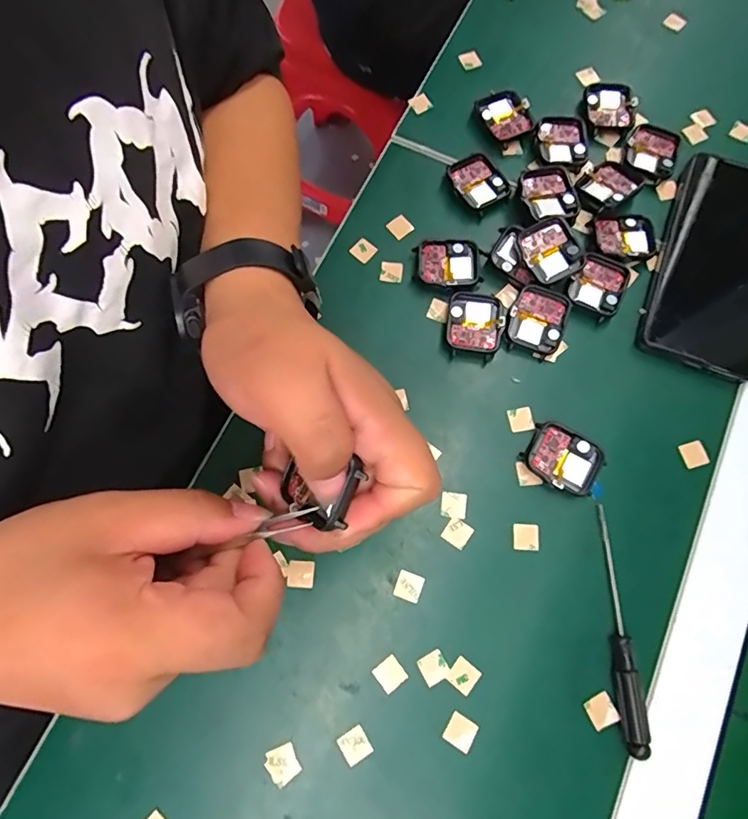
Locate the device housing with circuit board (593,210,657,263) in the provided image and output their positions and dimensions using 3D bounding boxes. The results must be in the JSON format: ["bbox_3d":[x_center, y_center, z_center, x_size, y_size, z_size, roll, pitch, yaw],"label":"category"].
[{"bbox_3d":[0.182,-0.124,0.353,0.042,0.007,0.039,-7,76,-3],"label":"device housing with circuit board"}]

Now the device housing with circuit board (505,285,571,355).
[{"bbox_3d":[0.111,-0.060,0.334,0.037,0.010,0.042,20,88,5],"label":"device housing with circuit board"}]

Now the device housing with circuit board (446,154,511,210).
[{"bbox_3d":[0.076,-0.171,0.366,0.034,0.009,0.043,-30,78,-8],"label":"device housing with circuit board"}]

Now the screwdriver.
[{"bbox_3d":[0.142,0.124,0.284,0.010,0.014,0.131,1,76,-1],"label":"screwdriver"}]

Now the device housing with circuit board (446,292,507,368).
[{"bbox_3d":[0.068,-0.057,0.336,0.036,0.012,0.047,7,76,1],"label":"device housing with circuit board"}]

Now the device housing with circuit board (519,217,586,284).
[{"bbox_3d":[0.121,-0.109,0.340,0.036,0.010,0.041,-24,81,9],"label":"device housing with circuit board"}]

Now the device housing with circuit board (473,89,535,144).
[{"bbox_3d":[0.101,-0.227,0.380,0.037,0.009,0.041,-27,78,-8],"label":"device housing with circuit board"}]

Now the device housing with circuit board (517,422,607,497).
[{"bbox_3d":[0.119,0.031,0.310,0.044,0.014,0.036,34,77,7],"label":"device housing with circuit board"}]

